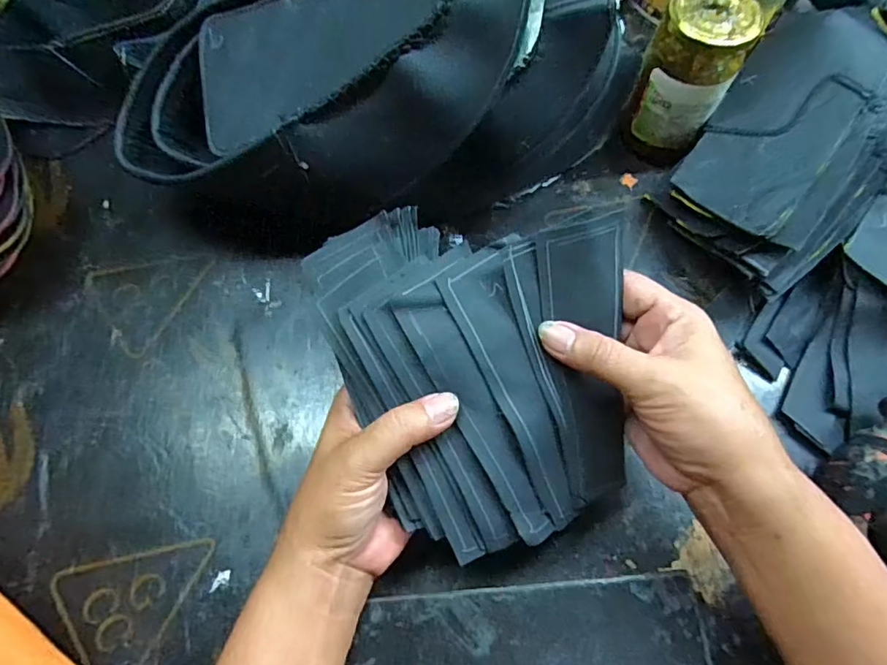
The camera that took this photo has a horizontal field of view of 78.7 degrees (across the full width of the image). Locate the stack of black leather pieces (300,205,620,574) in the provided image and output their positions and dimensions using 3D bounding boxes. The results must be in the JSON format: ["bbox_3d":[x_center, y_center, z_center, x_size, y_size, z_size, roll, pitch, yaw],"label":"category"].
[{"bbox_3d":[0.027,0.014,0.291,0.153,0.033,0.184,-20,90,-1],"label":"stack of black leather pieces"}]

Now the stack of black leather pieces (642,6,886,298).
[{"bbox_3d":[0.238,-0.128,0.369,0.119,0.043,0.185,39,88,20],"label":"stack of black leather pieces"}]

